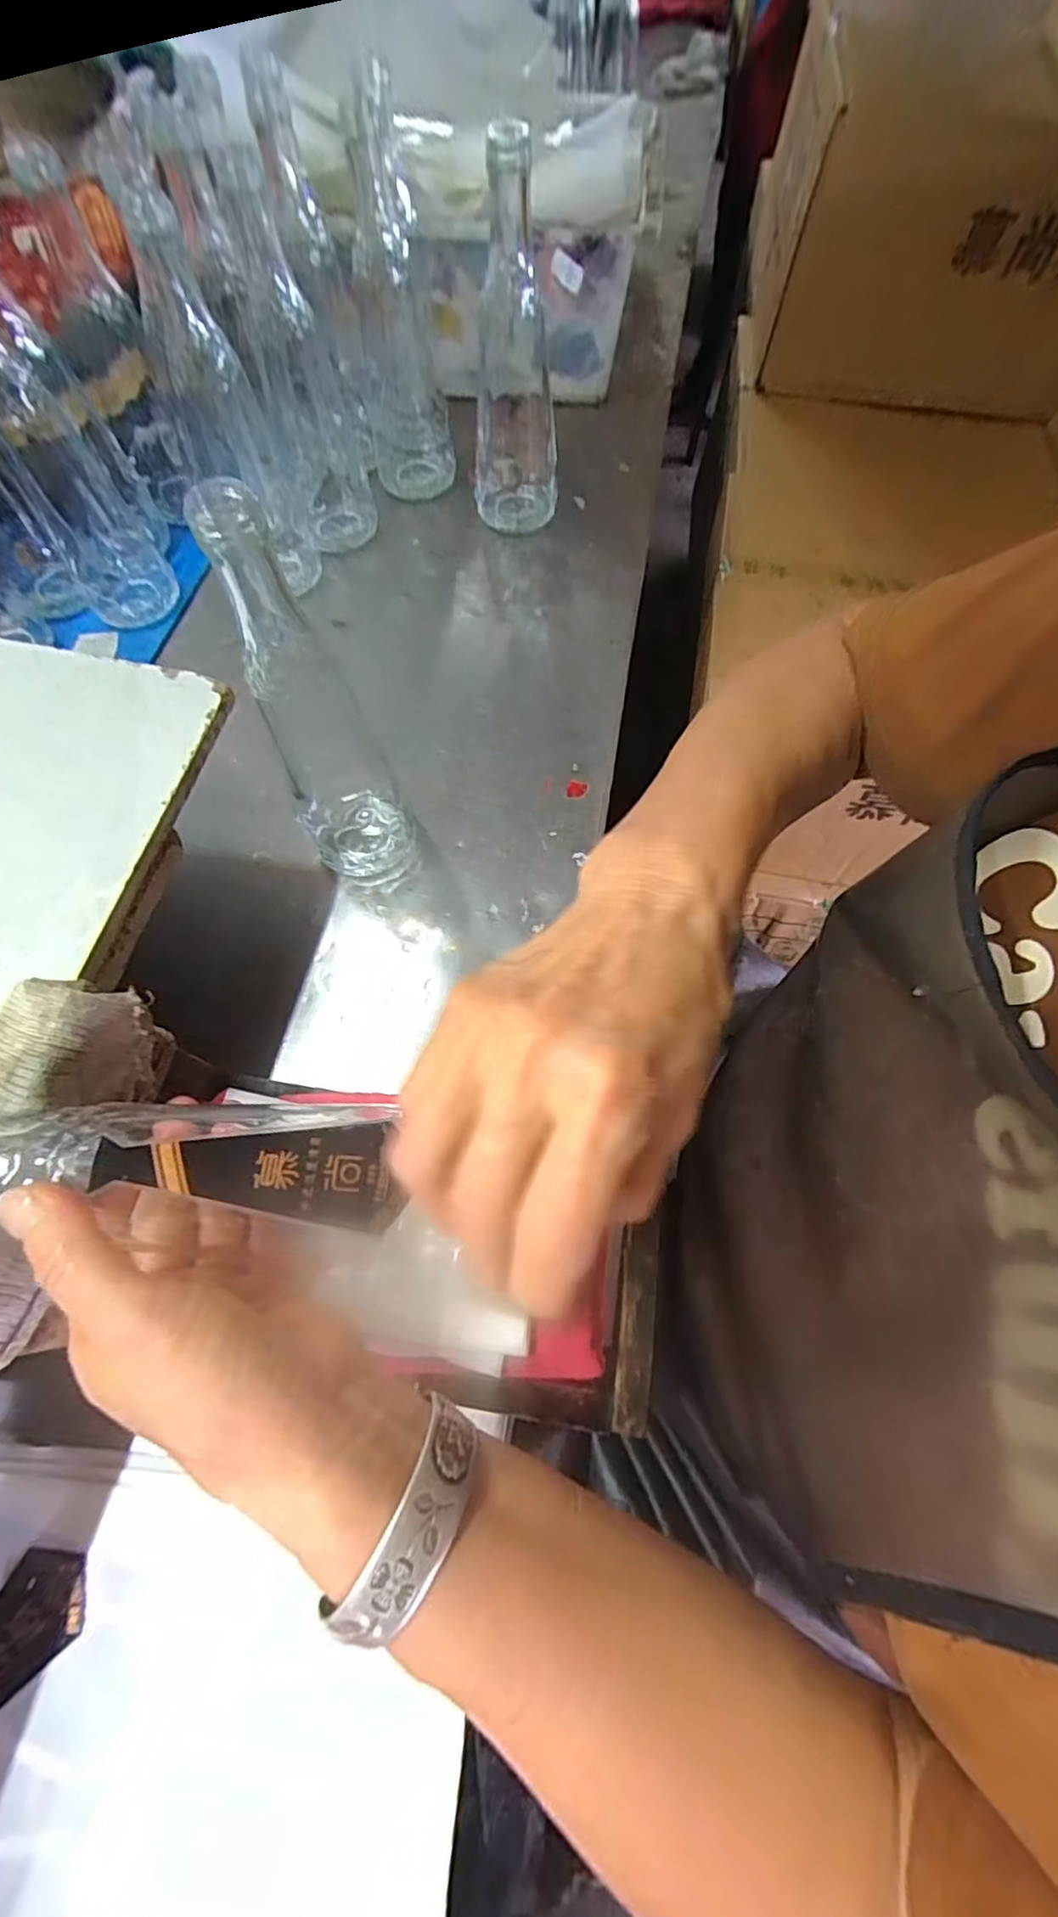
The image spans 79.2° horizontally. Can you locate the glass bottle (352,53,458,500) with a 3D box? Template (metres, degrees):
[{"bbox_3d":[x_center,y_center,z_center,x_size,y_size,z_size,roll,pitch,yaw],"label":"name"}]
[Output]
[{"bbox_3d":[-0.096,-0.466,0.472,0.063,0.208,0.073,-4,67,-7],"label":"glass bottle"}]

